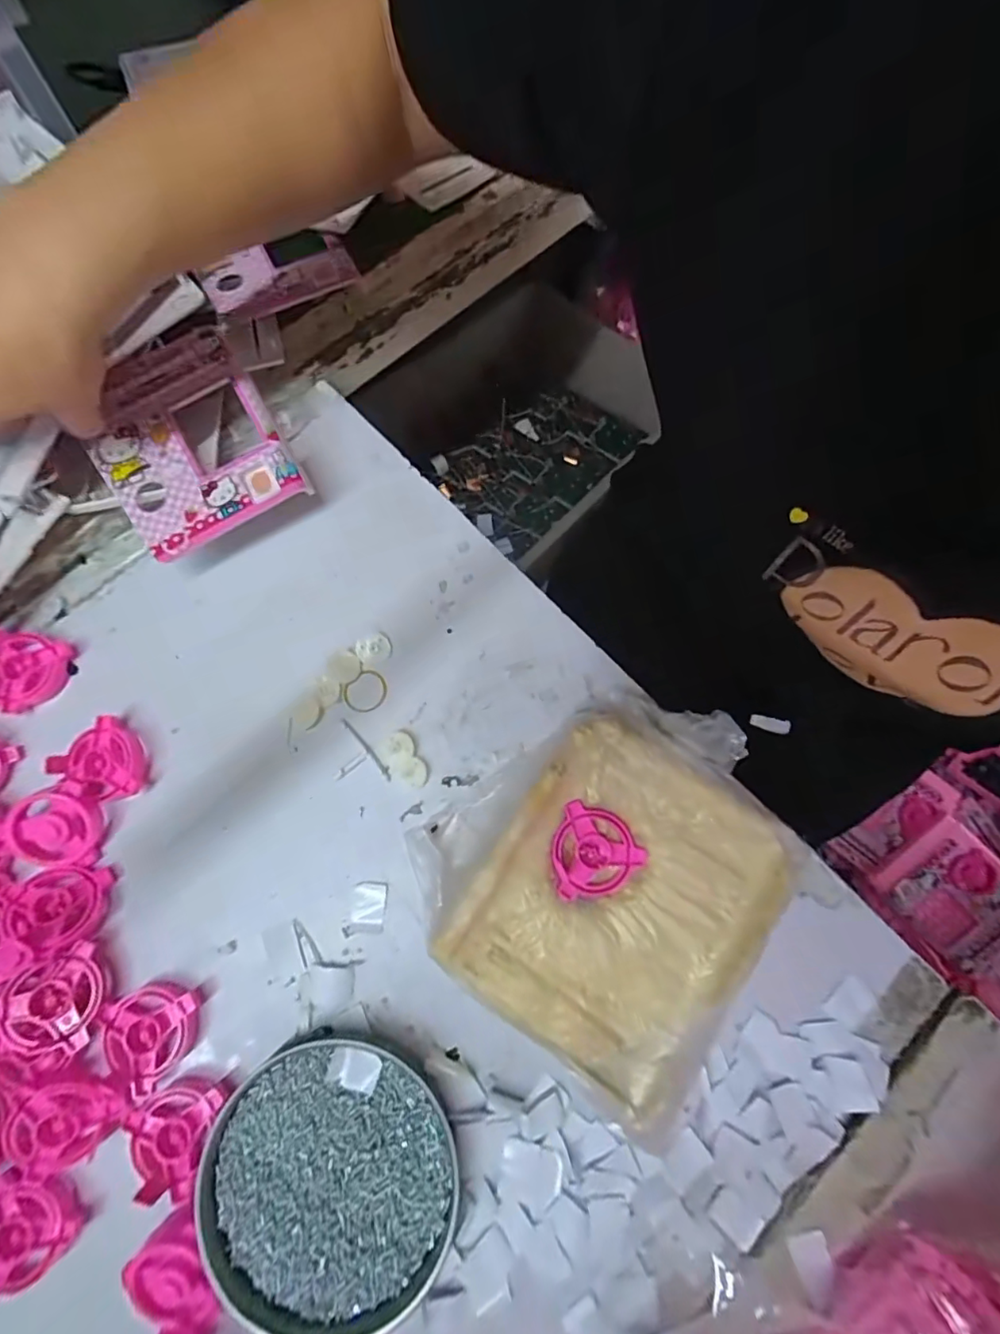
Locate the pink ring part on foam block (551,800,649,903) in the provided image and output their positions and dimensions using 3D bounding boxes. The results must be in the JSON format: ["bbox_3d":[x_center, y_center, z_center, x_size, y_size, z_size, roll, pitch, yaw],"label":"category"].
[{"bbox_3d":[0.059,0.110,0.336,0.055,0.007,0.054,-9,76,-3],"label":"pink ring part on foam block"}]

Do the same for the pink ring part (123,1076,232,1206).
[{"bbox_3d":[-0.185,0.259,0.306,0.048,0.024,0.051,16,76,3],"label":"pink ring part"}]

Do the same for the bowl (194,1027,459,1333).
[{"bbox_3d":[-0.095,0.282,0.301,0.135,0.018,0.131,0,76,-1],"label":"bowl"}]

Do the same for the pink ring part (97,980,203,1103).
[{"bbox_3d":[-0.198,0.212,0.321,0.051,0.018,0.053,0,76,-1],"label":"pink ring part"}]

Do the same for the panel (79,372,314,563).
[{"bbox_3d":[-0.200,-0.133,0.365,0.114,0.012,0.098,-29,78,-7],"label":"panel"}]

